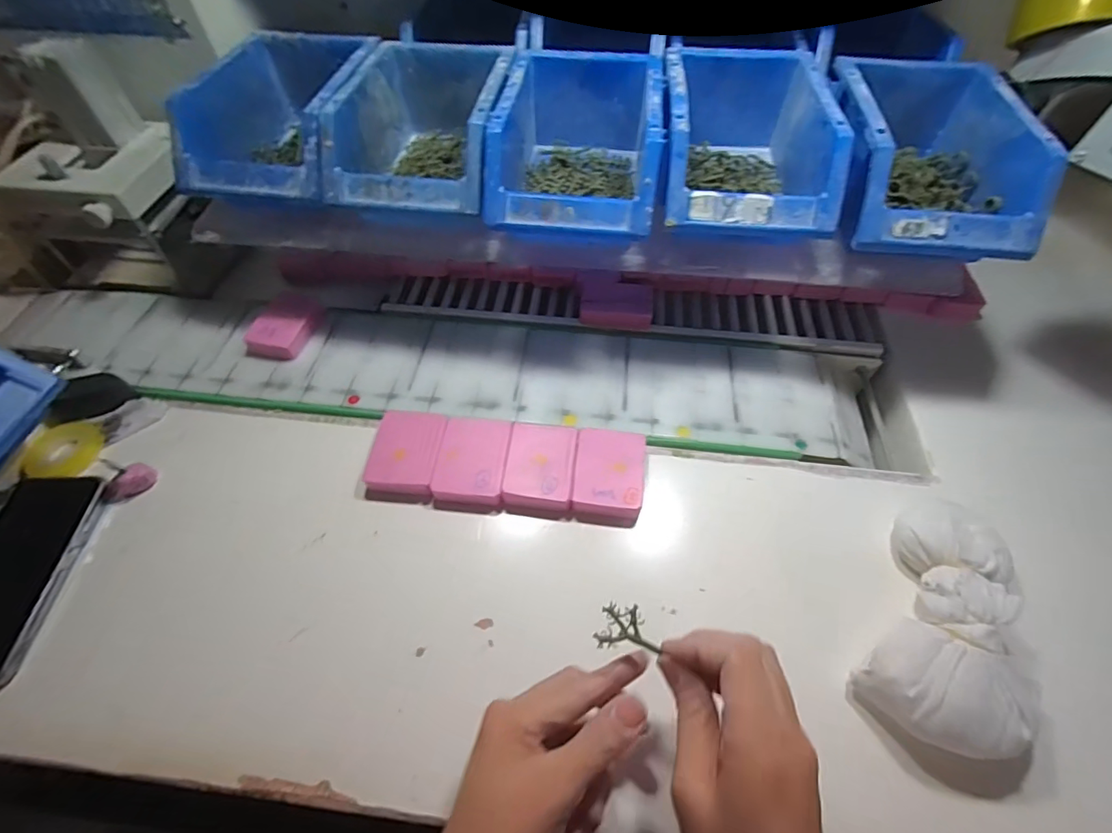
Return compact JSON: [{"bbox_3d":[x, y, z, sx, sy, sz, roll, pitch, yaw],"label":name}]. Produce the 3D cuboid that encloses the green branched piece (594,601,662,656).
[{"bbox_3d":[0.039,0.114,0.272,0.034,0.004,0.022,10,69,-11],"label":"green branched piece"}]

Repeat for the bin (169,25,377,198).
[{"bbox_3d":[-0.220,-0.252,0.427,0.119,0.072,0.181,9,55,7],"label":"bin"}]

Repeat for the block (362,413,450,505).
[{"bbox_3d":[-0.120,0.030,0.401,0.054,0.016,0.071,4,55,3],"label":"block"}]

